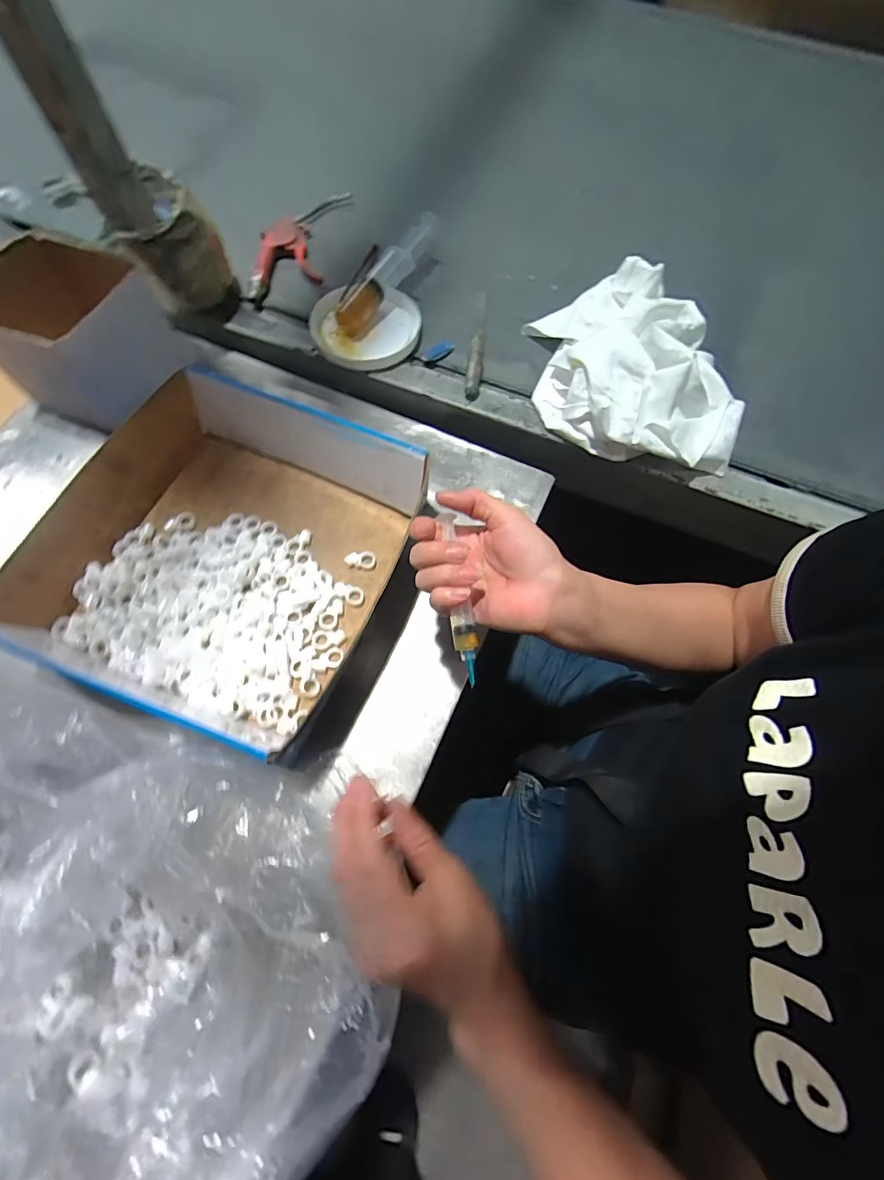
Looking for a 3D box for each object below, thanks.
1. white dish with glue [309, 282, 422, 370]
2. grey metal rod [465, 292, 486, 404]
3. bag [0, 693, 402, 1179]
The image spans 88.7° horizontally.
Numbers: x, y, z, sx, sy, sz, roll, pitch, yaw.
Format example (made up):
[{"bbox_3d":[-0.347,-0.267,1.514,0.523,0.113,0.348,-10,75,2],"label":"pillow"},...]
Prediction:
[{"bbox_3d":[-0.086,-0.318,0.536,0.119,0.029,0.120,20,69,5],"label":"white dish with glue"},{"bbox_3d":[0.041,-0.289,0.534,0.017,0.023,0.160,5,65,3],"label":"grey metal rod"},{"bbox_3d":[-0.221,0.226,0.283,0.369,0.106,0.330,28,70,8],"label":"bag"}]

